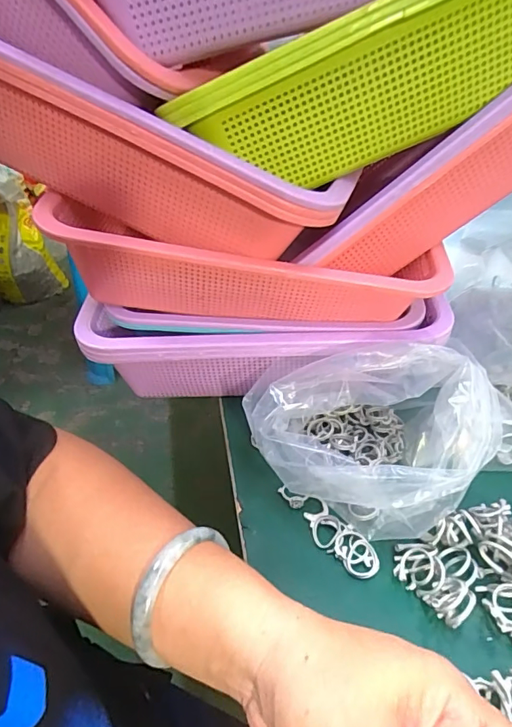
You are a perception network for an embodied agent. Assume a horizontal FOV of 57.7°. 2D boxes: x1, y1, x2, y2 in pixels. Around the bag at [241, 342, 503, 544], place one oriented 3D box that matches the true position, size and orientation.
[{"bbox_3d":[0.082,0.048,0.323,0.152,0.089,0.113,-11,43,-9],"label":"bag"}]

